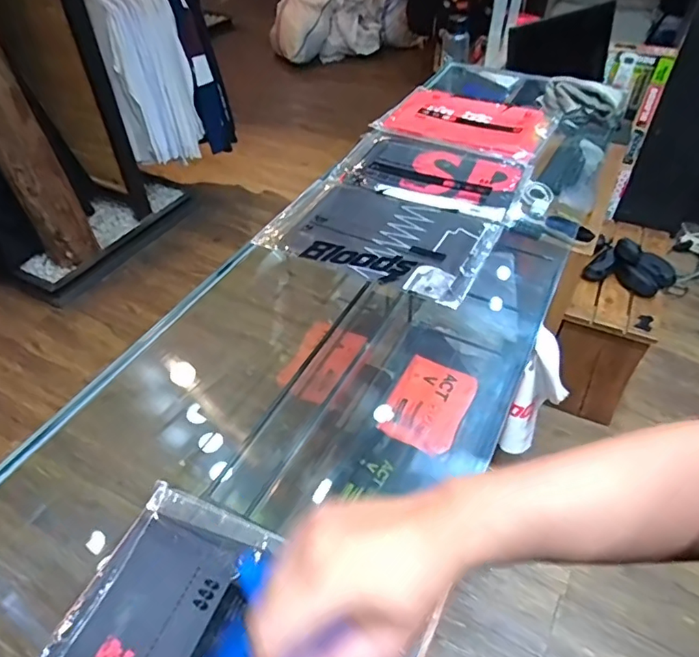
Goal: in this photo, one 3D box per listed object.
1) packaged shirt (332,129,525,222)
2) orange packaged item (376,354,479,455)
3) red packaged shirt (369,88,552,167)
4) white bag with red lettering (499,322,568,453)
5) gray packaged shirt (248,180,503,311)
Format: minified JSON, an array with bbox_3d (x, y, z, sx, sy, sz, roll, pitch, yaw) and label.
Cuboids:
[{"bbox_3d":[0.129,-0.258,0.831,0.284,0.016,0.187,19,48,18],"label":"packaged shirt"},{"bbox_3d":[0.219,0.214,1.444,0.213,0.082,0.292,22,49,20],"label":"orange packaged item"},{"bbox_3d":[0.213,-0.387,0.956,0.288,0.027,0.213,22,49,20],"label":"red packaged shirt"},{"bbox_3d":[0.524,0.194,1.426,0.120,0.395,0.119,19,48,18],"label":"white bag with red lettering"},{"bbox_3d":[0.036,-0.132,0.718,0.302,0.015,0.188,21,49,19],"label":"gray packaged shirt"}]

